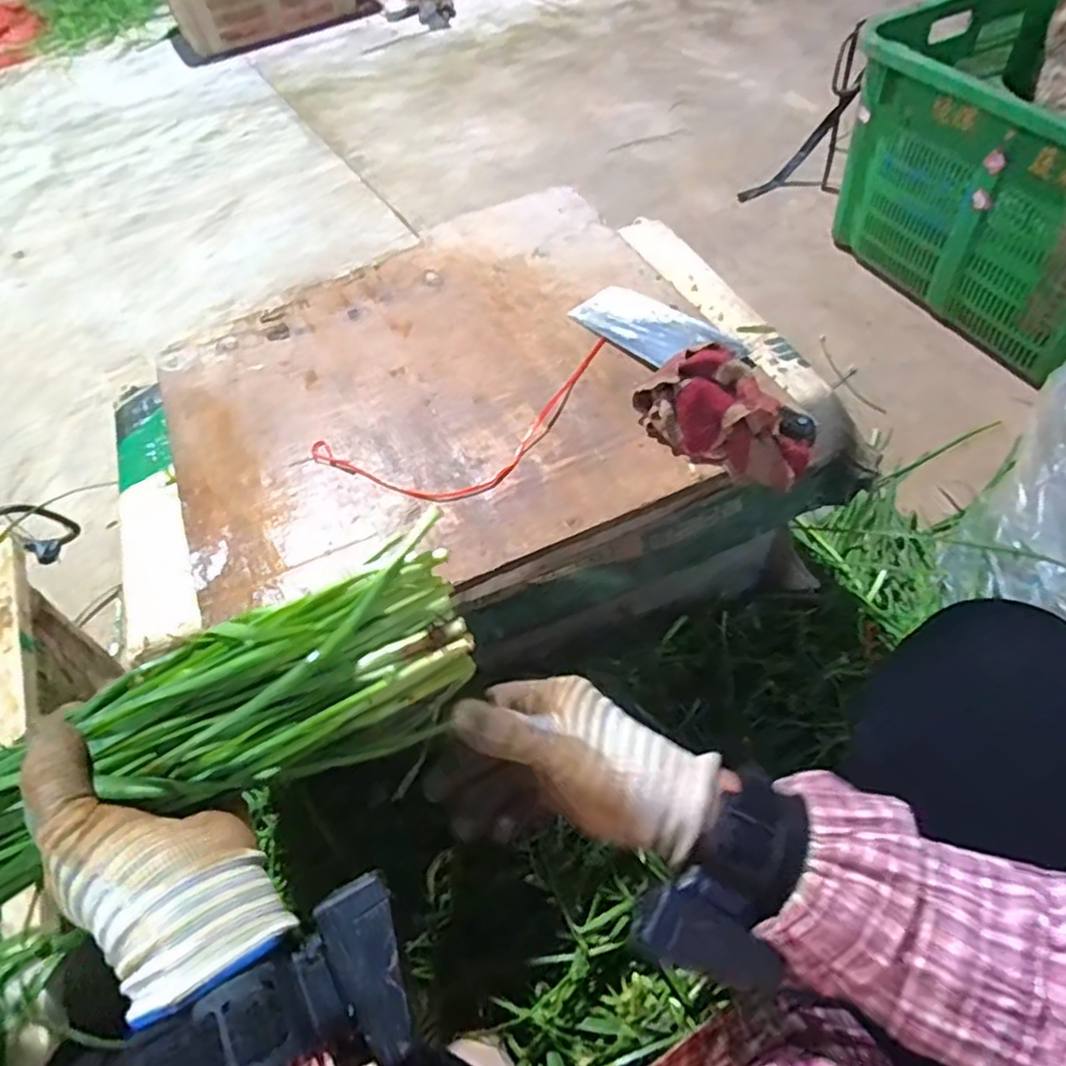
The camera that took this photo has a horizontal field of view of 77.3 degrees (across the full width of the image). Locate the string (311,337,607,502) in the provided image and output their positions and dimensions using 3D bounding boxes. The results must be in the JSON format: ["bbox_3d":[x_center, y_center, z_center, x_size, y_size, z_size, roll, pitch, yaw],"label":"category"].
[{"bbox_3d":[-0.041,-0.092,0.597,0.297,0.007,0.121,-22,54,-11],"label":"string"}]

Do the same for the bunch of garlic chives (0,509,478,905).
[{"bbox_3d":[-0.221,0.136,0.309,0.422,0.091,0.075,-29,56,-16],"label":"bunch of garlic chives"}]

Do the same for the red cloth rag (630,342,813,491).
[{"bbox_3d":[0.158,-0.099,0.548,0.082,0.064,0.146,-36,58,-20],"label":"red cloth rag"}]

